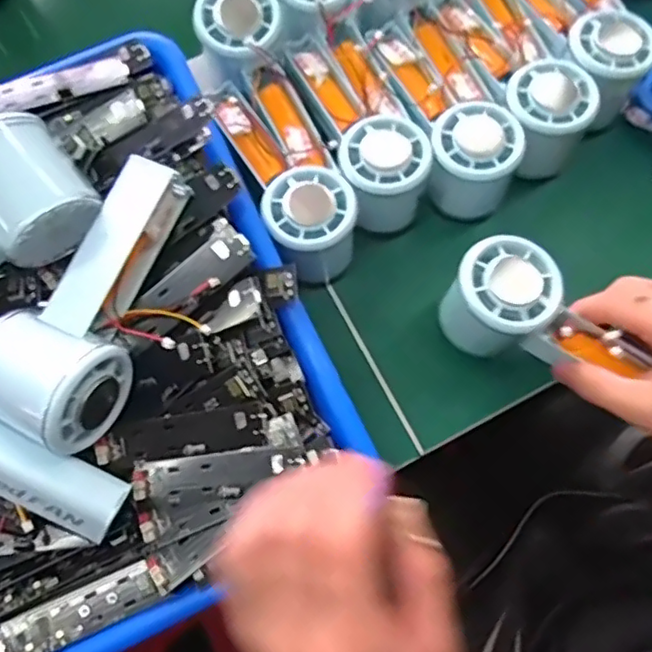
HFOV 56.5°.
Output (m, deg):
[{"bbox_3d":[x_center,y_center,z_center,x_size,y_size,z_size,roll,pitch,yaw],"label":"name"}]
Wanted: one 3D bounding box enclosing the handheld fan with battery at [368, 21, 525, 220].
[{"bbox_3d":[0.076,-0.149,0.412,0.069,0.051,0.152,-15,74,-4],"label":"handheld fan with battery"}]

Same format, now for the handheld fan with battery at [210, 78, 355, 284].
[{"bbox_3d":[-0.030,-0.105,0.405,0.052,0.055,0.148,-24,75,-7],"label":"handheld fan with battery"}]

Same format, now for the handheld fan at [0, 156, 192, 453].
[{"bbox_3d":[-0.117,-0.014,0.321,0.066,0.050,0.147,28,75,8],"label":"handheld fan"}]

